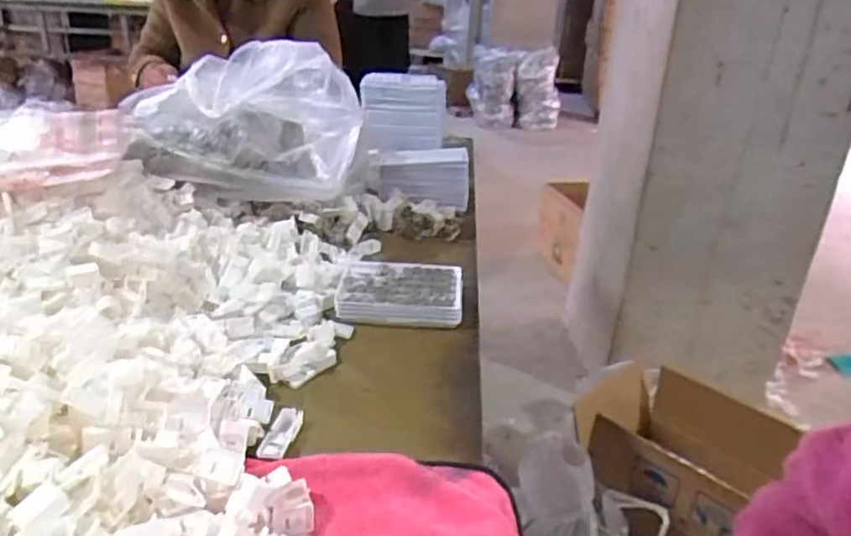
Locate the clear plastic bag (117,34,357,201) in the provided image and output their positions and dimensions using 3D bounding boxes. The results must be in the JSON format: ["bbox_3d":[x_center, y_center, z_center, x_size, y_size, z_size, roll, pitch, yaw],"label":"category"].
[{"bbox_3d":[-0.243,-0.164,0.780,0.354,0.188,0.107,11,27,17],"label":"clear plastic bag"}]

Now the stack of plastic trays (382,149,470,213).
[{"bbox_3d":[-0.002,-0.136,0.981,0.129,0.061,0.099,0,25,-3],"label":"stack of plastic trays"}]

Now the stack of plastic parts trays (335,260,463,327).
[{"bbox_3d":[-0.025,0.023,0.712,0.129,0.029,0.098,4,25,6],"label":"stack of plastic parts trays"}]

